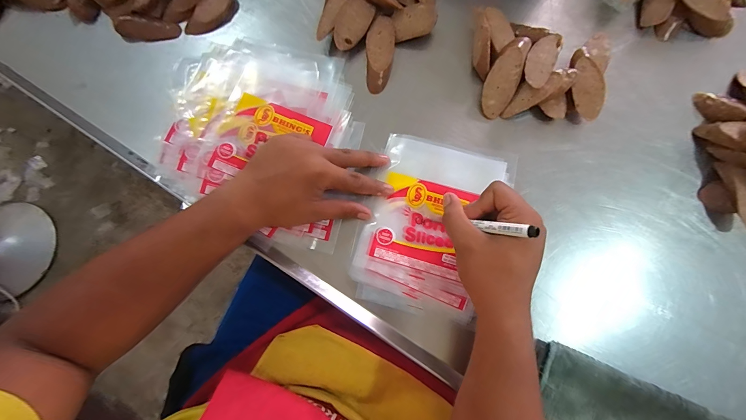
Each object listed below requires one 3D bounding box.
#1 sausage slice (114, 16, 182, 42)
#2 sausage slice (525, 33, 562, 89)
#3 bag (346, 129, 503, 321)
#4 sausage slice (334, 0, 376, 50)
[{"bbox_3d":[-0.327,-0.262,0.452,0.087,0.015,0.025,0,78,2],"label":"sausage slice"},{"bbox_3d":[0.217,-0.193,0.403,0.034,0.006,0.087,21,73,16],"label":"sausage slice"},{"bbox_3d":[0.066,0.013,0.390,0.149,0.014,0.203,15,79,5],"label":"bag"},{"bbox_3d":[-0.028,-0.252,0.424,0.040,0.014,0.072,29,91,-25],"label":"sausage slice"}]

